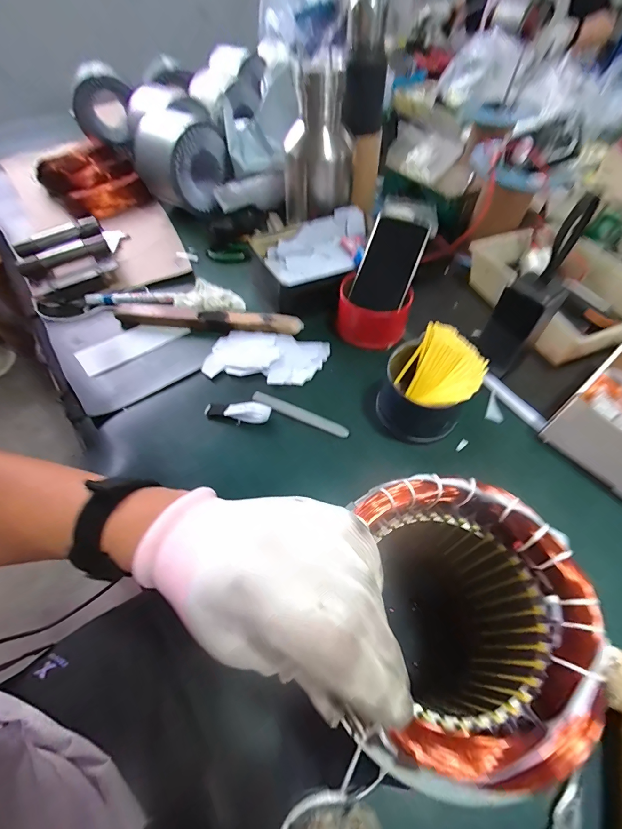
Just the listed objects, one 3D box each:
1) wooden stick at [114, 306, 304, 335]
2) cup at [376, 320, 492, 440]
[{"bbox_3d":[-0.154,-0.146,0.540,0.279,0.021,0.034,7,56,5],"label":"wooden stick"},{"bbox_3d":[0.137,-0.035,0.426,0.098,0.083,0.106,0,55,1],"label":"cup"}]

